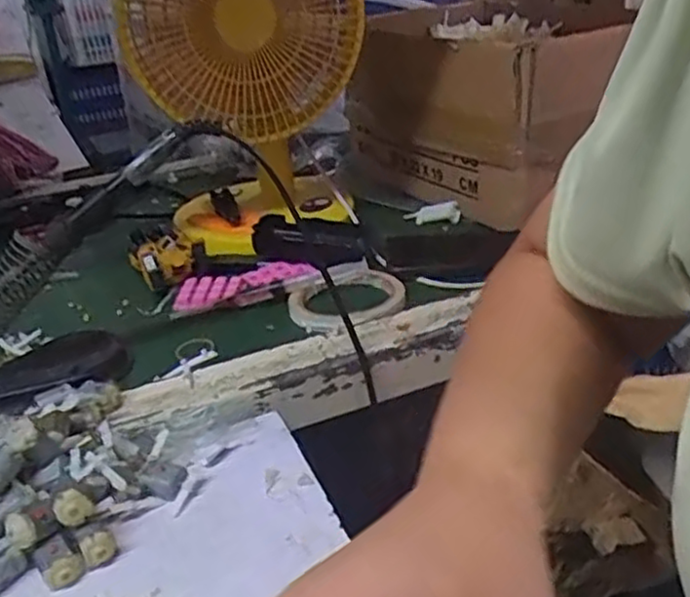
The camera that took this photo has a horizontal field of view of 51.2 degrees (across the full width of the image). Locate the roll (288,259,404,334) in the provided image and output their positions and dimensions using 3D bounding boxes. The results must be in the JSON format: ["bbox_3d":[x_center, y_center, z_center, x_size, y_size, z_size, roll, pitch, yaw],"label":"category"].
[{"bbox_3d":[0.008,-0.003,0.603,0.108,0.016,0.108,-3,28,2],"label":"roll"}]

